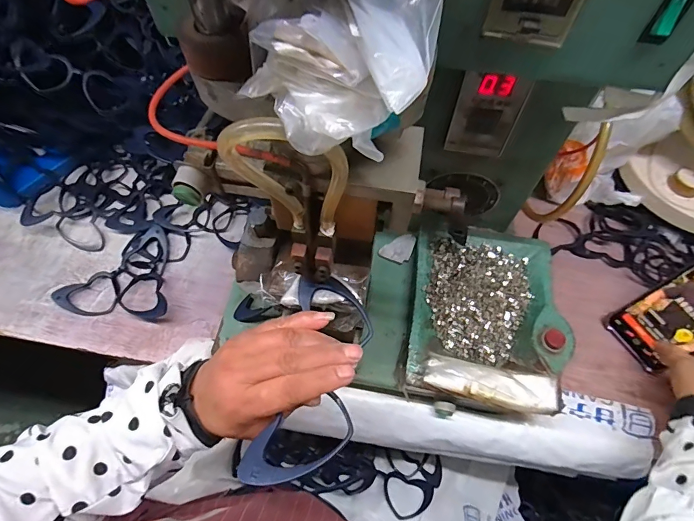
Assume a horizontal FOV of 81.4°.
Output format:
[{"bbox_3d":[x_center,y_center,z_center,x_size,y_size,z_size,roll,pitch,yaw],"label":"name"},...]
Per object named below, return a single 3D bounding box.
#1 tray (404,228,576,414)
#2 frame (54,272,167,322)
[{"bbox_3d":[0.151,0.052,0.432,0.159,0.024,0.189,10,63,5],"label":"tray"},{"bbox_3d":[-0.288,0.041,0.503,0.141,0.022,0.058,5,62,2],"label":"frame"}]

